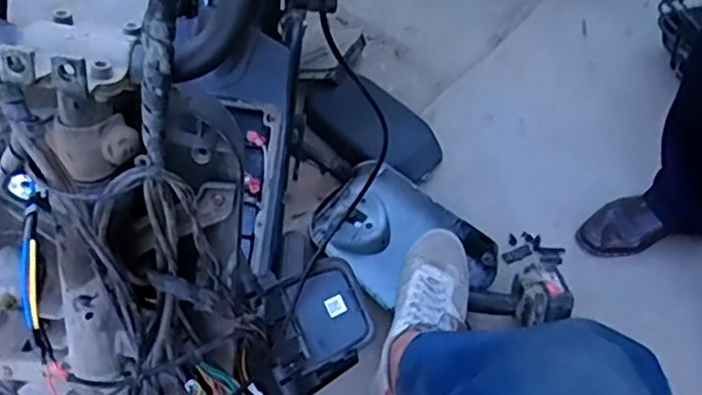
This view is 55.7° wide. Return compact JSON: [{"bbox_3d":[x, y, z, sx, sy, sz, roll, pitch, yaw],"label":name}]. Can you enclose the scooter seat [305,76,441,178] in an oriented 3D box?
[{"bbox_3d":[0.034,-0.133,1.297,0.280,0.069,0.157,35,64,19],"label":"scooter seat"}]

